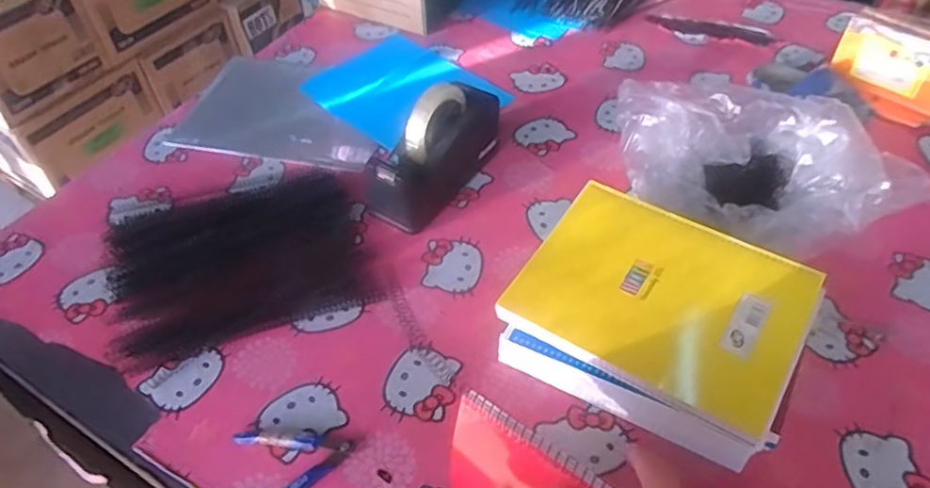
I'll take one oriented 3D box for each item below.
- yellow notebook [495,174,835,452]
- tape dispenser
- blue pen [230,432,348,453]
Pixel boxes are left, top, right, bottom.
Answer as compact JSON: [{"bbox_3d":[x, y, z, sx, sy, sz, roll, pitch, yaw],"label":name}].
[{"bbox_3d":[0.188,0.047,0.616,0.251,0.013,0.200,26,58,21],"label":"yellow notebook"},{"bbox_3d":[-0.040,-0.120,0.815,0.071,0.125,0.209,27,54,24],"label":"tape dispenser"},{"bbox_3d":[-0.167,0.191,0.618,0.111,0.011,0.011,3,48,4],"label":"blue pen"}]

